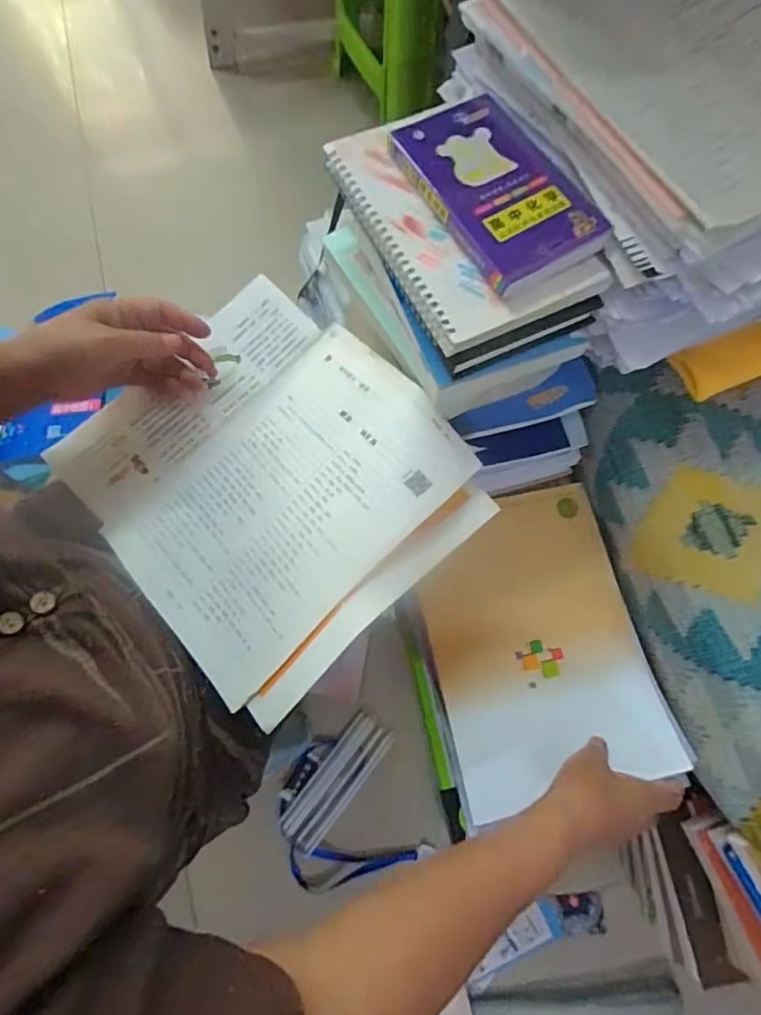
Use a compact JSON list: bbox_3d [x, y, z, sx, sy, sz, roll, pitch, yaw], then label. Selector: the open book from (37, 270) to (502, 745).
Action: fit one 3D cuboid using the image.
[{"bbox_3d":[-0.105,-0.028,0.443,0.276,0.071,0.320,-42,78,-10],"label":"open book"}]

